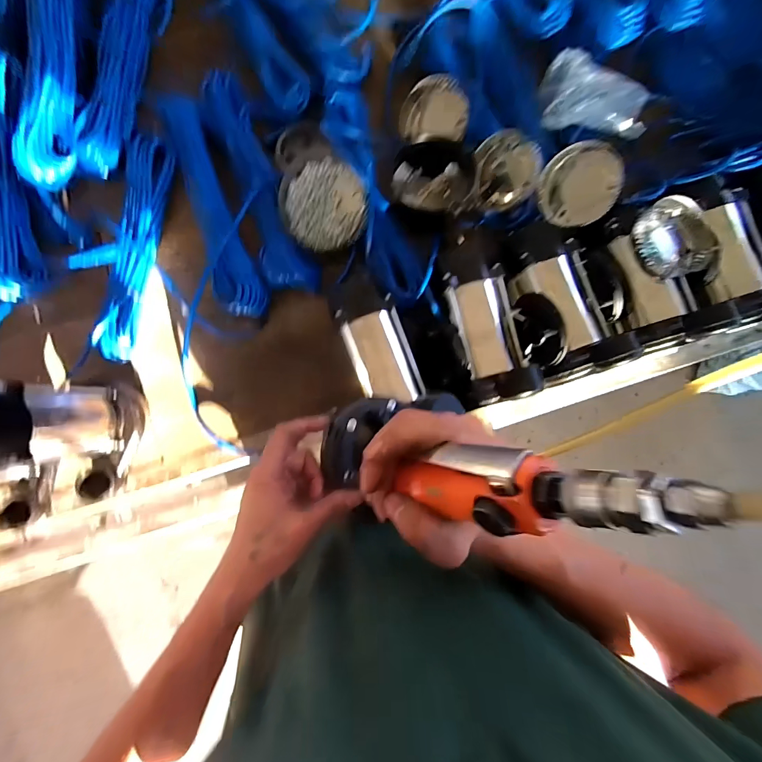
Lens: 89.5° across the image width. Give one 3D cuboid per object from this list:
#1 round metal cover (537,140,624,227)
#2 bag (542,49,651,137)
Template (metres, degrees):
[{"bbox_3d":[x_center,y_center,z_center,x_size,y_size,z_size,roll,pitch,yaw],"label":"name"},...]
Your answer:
[{"bbox_3d":[0.283,-0.280,0.550,0.105,0.021,0.107,15,110,46],"label":"round metal cover"},{"bbox_3d":[0.324,-0.420,0.572,0.160,0.047,0.101,10,87,0],"label":"bag"}]

